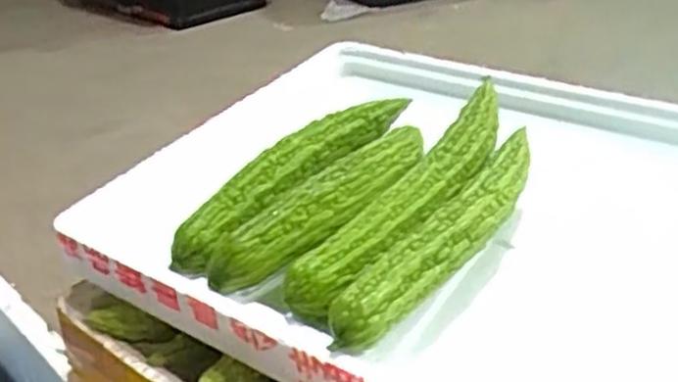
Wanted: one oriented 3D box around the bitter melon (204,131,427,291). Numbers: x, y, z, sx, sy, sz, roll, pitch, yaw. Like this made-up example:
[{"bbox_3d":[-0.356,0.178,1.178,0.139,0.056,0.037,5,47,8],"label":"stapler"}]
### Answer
[{"bbox_3d":[-0.006,0.005,0.572,0.049,0.040,0.244,23,37,35],"label":"bitter melon"}]

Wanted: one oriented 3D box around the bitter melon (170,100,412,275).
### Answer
[{"bbox_3d":[-0.033,-0.022,0.624,0.045,0.043,0.295,17,34,28],"label":"bitter melon"}]

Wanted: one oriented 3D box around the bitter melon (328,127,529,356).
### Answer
[{"bbox_3d":[0.083,0.029,0.531,0.041,0.037,0.269,19,35,31],"label":"bitter melon"}]

